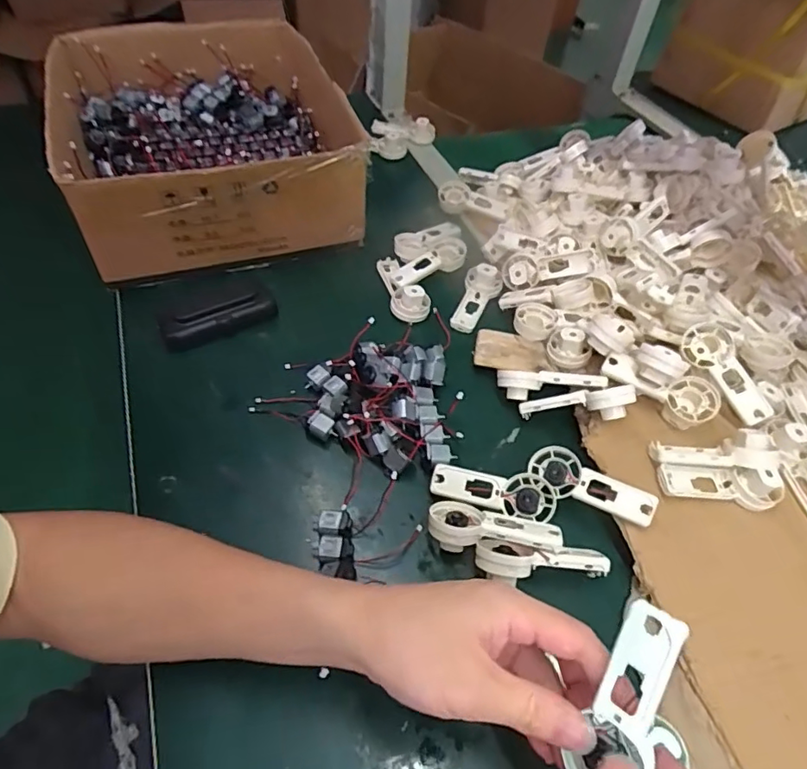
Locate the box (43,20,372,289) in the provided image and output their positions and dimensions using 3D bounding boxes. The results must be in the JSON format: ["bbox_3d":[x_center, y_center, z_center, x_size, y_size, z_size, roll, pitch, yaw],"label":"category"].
[{"bbox_3d":[-0.228,-0.294,0.647,0.303,0.125,0.379,-15,53,-13],"label":"box"}]

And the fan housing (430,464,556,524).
[{"bbox_3d":[0.068,0.082,0.415,0.093,0.014,0.035,8,51,5],"label":"fan housing"}]

